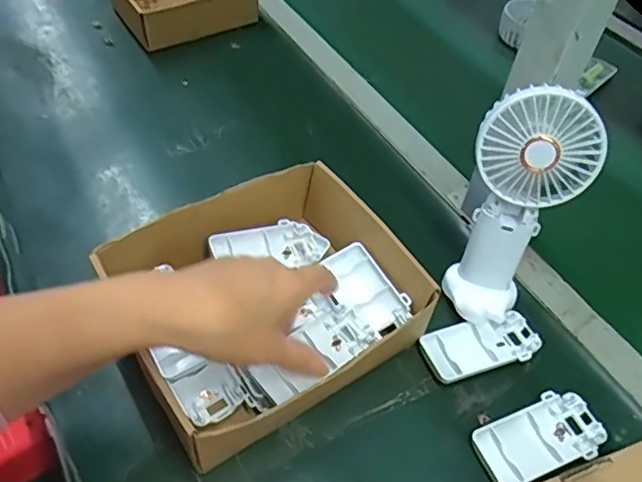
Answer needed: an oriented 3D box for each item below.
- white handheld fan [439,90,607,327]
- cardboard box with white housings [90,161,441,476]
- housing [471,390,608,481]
[{"bbox_3d":[0.144,-0.017,0.443,0.083,0.181,0.087,28,54,18],"label":"white handheld fan"},{"bbox_3d":[-0.033,0.044,0.458,0.222,0.066,0.193,-23,56,-21],"label":"cardboard box with white housings"},{"bbox_3d":[0.161,0.148,0.422,0.098,0.016,0.049,-14,53,-15],"label":"housing"}]

